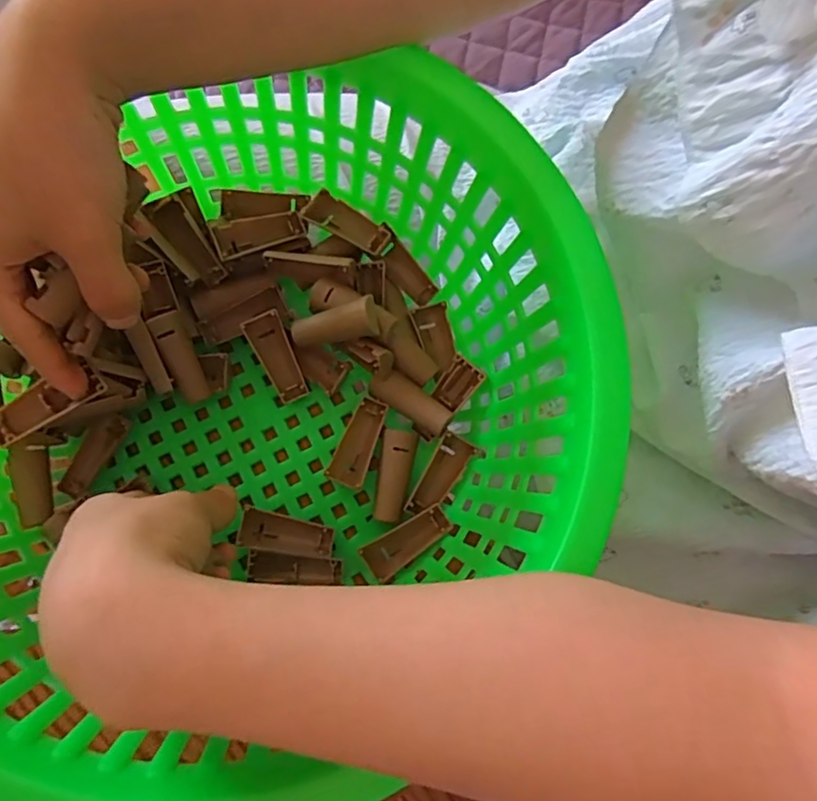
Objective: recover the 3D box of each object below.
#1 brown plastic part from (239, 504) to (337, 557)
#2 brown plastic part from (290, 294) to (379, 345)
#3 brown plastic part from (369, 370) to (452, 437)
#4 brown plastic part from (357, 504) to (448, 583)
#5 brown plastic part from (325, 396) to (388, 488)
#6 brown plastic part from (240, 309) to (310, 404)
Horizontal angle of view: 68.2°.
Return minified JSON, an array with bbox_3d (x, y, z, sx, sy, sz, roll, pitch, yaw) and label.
[{"bbox_3d":[-0.065,0.071,0.325,0.049,0.011,0.020,9,77,2],"label":"brown plastic part"},{"bbox_3d":[-0.040,-0.041,0.323,0.051,0.011,0.019,-11,75,26],"label":"brown plastic part"},{"bbox_3d":[0.001,0.000,0.332,0.048,0.012,0.019,30,78,7],"label":"brown plastic part"},{"bbox_3d":[-0.001,0.074,0.323,0.049,0.012,0.020,-35,79,-8],"label":"brown plastic part"},{"bbox_3d":[-0.027,0.023,0.335,0.019,0.010,0.049,23,78,5],"label":"brown plastic part"},{"bbox_3d":[-0.073,-0.024,0.336,0.020,0.011,0.050,-25,95,-6],"label":"brown plastic part"}]

